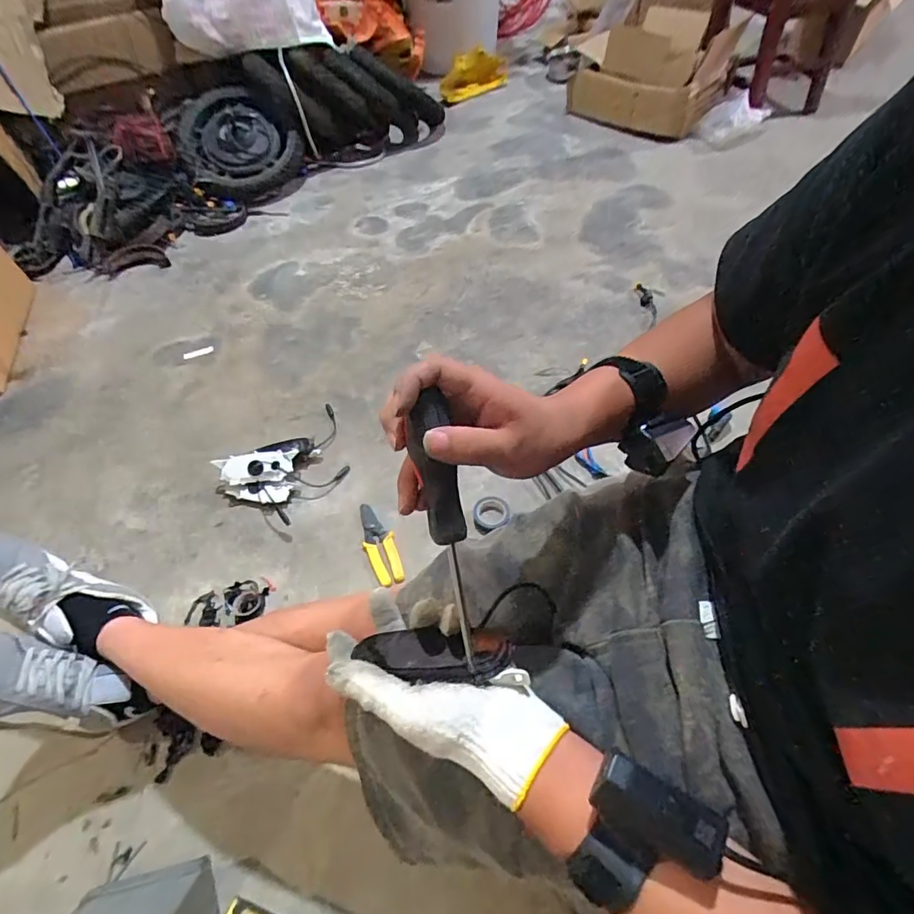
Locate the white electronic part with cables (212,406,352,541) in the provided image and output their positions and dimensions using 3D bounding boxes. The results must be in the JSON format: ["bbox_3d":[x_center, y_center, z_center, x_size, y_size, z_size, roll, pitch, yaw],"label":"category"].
[{"bbox_3d":[-0.304,0.021,0.934,0.257,0.047,0.215,-31,59,-20],"label":"white electronic part with cables"}]

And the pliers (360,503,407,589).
[{"bbox_3d":[-0.133,0.146,0.862,0.051,0.012,0.160,-18,55,-11],"label":"pliers"}]

